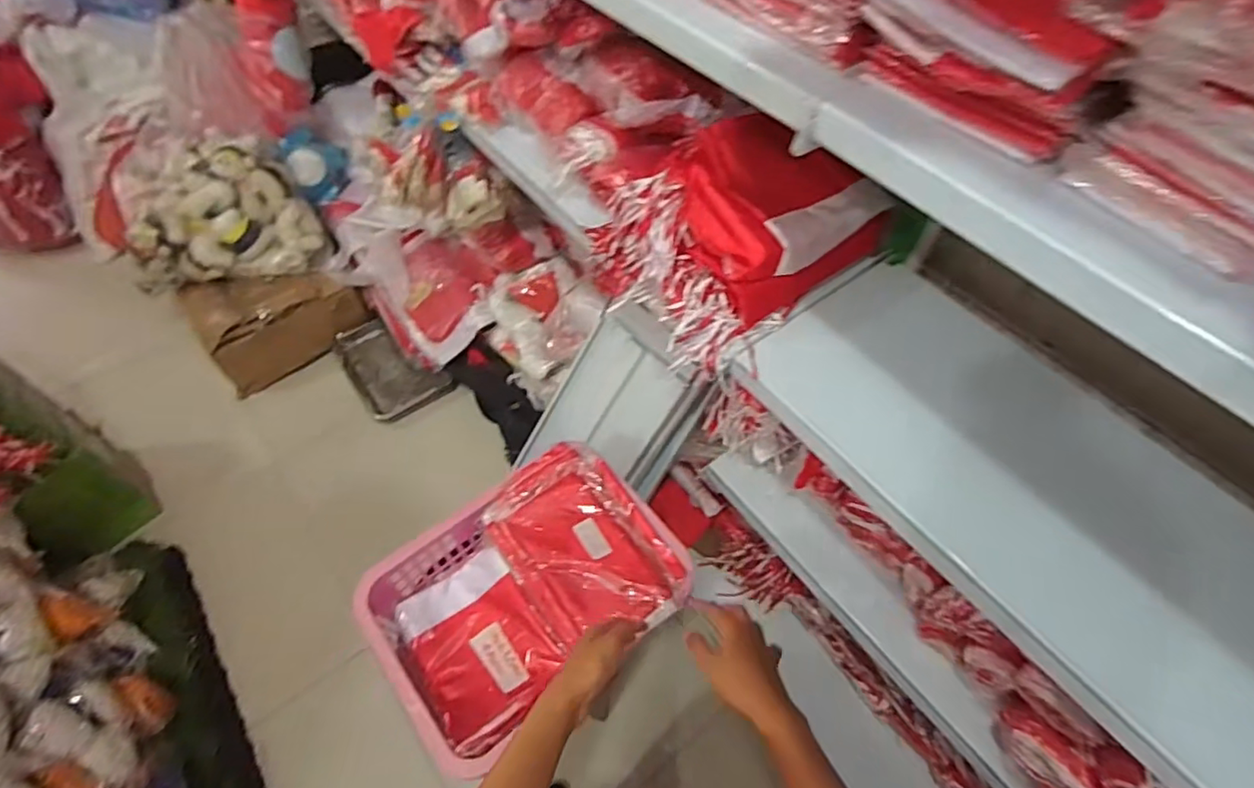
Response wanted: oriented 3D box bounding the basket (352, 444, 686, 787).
[{"bbox_3d":[-0.141,0.281,0.861,0.394,0.133,0.293,-33,62,-21],"label":"basket"}]

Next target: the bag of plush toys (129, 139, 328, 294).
[{"bbox_3d":[-1.077,-0.472,1.582,0.441,0.255,0.248,-15,57,-11],"label":"bag of plush toys"}]

